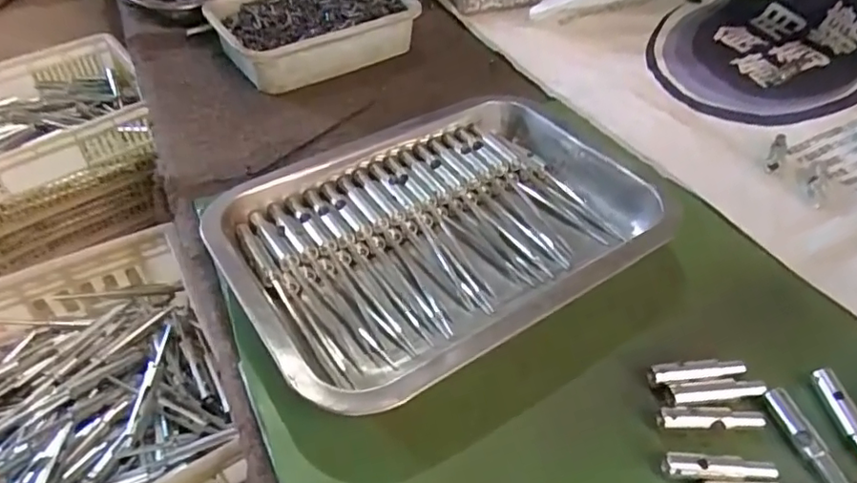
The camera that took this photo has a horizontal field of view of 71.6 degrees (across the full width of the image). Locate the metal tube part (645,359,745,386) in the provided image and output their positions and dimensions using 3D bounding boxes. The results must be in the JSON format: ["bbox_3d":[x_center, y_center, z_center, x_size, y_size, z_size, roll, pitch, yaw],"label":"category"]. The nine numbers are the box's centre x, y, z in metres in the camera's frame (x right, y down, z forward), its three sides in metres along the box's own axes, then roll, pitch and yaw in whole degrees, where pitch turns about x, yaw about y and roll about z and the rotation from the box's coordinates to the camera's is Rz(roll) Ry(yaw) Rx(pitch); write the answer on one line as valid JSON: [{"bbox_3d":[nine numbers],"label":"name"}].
[{"bbox_3d":[0.143,0.071,0.318,0.051,0.012,0.011,-7,46,-5],"label":"metal tube part"}]

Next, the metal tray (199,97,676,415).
[{"bbox_3d":[0.014,-0.011,0.379,0.271,0.038,0.192,-27,51,-23],"label":"metal tray"}]

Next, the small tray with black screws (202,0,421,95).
[{"bbox_3d":[-0.109,-0.206,0.569,0.185,0.046,0.129,-28,52,-24],"label":"small tray with black screws"}]

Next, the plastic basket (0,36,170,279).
[{"bbox_3d":[-0.751,-0.163,1.138,0.464,0.231,0.319,-28,53,-24],"label":"plastic basket"}]

